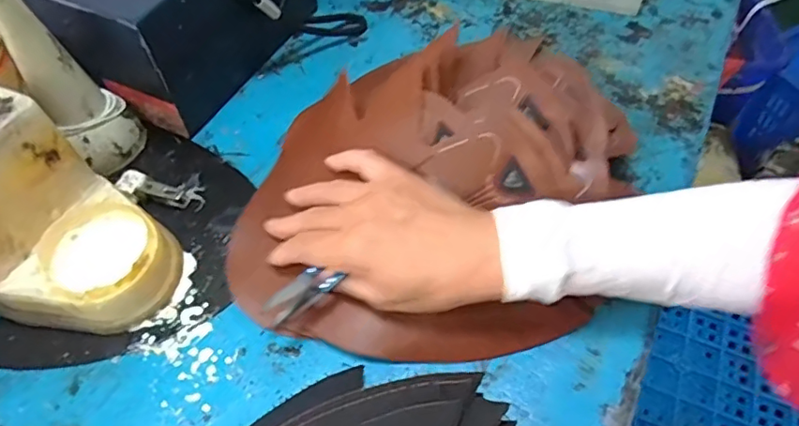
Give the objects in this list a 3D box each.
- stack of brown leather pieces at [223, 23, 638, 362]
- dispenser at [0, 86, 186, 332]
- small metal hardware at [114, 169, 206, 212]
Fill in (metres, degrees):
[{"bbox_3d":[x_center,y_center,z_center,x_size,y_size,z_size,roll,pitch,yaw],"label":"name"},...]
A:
[{"bbox_3d":[0.024,-0.030,0.390,0.248,0.080,0.254,16,56,11],"label":"stack of brown leather pieces"},{"bbox_3d":[-0.251,0.000,0.360,0.193,0.113,0.107,23,58,16],"label":"dispenser"},{"bbox_3d":[-0.183,-0.017,0.430,0.065,0.012,0.024,8,55,6],"label":"small metal hardware"}]

